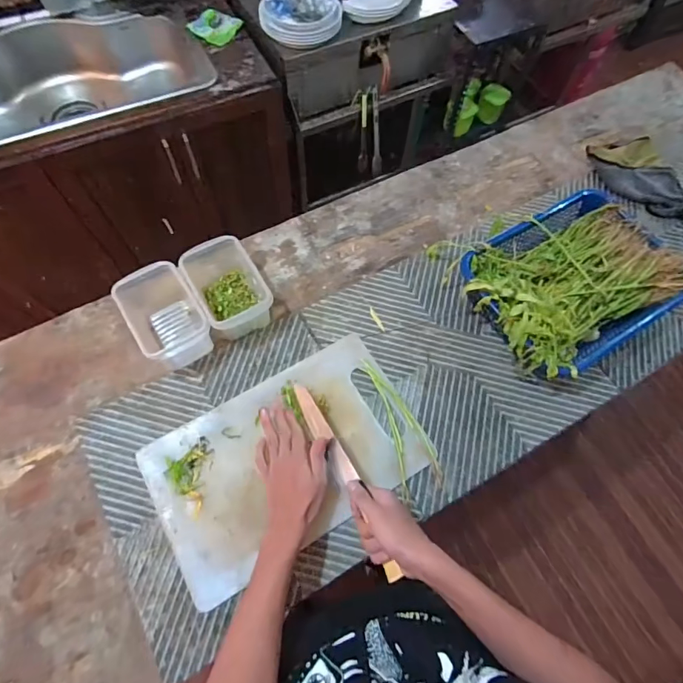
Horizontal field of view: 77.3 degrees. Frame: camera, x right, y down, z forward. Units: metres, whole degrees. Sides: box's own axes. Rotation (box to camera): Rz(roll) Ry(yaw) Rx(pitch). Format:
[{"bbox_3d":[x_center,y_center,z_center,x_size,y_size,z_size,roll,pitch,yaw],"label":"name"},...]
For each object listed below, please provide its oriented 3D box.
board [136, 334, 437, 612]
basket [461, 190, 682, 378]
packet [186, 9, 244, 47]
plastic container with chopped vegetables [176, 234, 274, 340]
[{"bbox_3d":[-0.082,0.171,0.657,0.398,0.020,0.244,-30,69,-13],"label":"board"},{"bbox_3d":[0.387,-0.098,0.735,0.332,0.110,0.255,-31,69,-13],"label":"basket"},{"bbox_3d":[-0.370,-0.920,1.248,0.124,0.026,0.111,29,69,12],"label":"packet"},{"bbox_3d":[-0.197,-0.094,0.734,0.103,0.093,0.177,-29,69,-12],"label":"plastic container with chopped vegetables"}]

